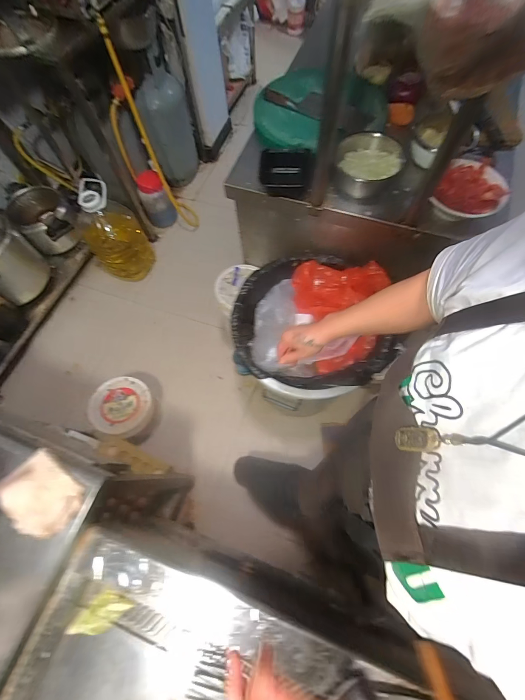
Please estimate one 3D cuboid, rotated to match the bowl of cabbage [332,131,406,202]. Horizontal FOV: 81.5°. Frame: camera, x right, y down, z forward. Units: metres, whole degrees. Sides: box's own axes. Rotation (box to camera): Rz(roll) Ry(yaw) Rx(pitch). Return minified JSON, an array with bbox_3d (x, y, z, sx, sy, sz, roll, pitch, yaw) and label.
[{"bbox_3d":[0.291,-0.512,0.850,0.174,0.065,0.184,-1,68,2],"label":"bowl of cabbage"}]

